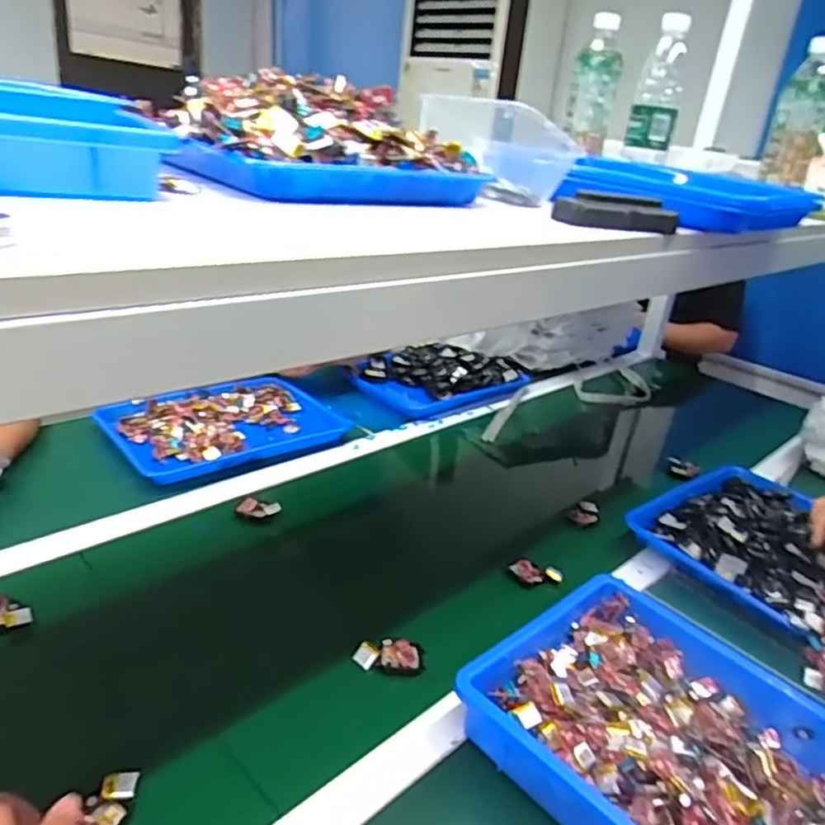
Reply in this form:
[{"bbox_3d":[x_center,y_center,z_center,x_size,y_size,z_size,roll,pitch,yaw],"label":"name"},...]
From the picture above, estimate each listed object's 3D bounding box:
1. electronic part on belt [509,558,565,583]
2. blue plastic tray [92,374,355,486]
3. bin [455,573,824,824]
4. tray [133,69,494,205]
[{"bbox_3d":[0.150,0.193,0.796,0.063,0.015,0.030,15,25,16],"label":"electronic part on belt"},{"bbox_3d":[-0.278,0.012,1.027,0.347,0.027,0.236,-12,31,-36],"label":"blue plastic tray"},{"bbox_3d":[0.244,0.297,0.533,0.249,0.069,0.376,-16,33,-41],"label":"bin"},{"bbox_3d":[-0.076,-0.238,0.568,0.256,0.079,0.191,-10,30,-34],"label":"tray"}]

